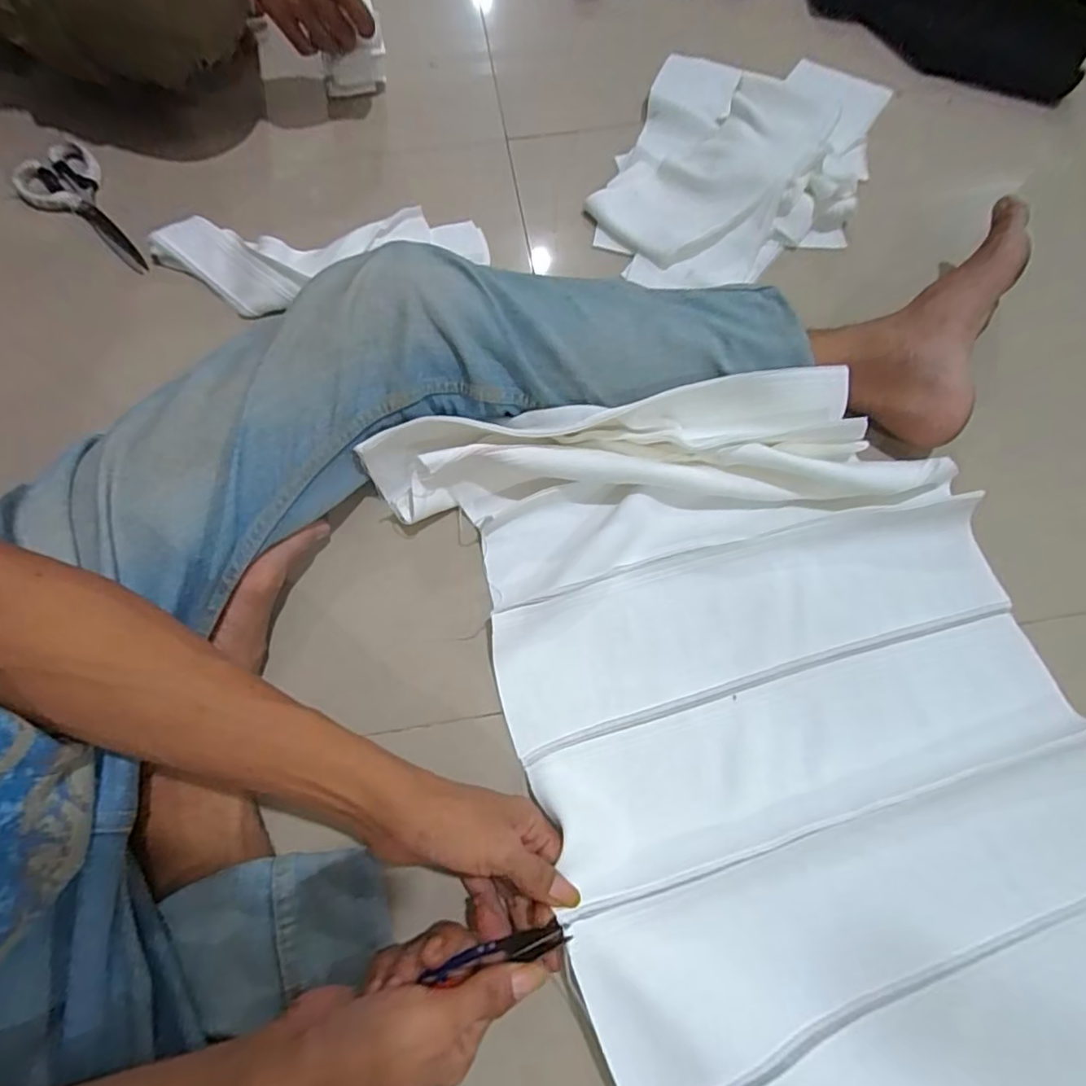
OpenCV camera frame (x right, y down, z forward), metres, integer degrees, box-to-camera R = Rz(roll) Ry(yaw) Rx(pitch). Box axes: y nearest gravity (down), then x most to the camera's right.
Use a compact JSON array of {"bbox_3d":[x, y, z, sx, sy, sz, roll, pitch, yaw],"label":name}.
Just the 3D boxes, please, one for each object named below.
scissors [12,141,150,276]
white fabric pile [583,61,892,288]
[{"bbox_3d":[-0.468,-0.338,0.593,0.080,0.020,0.203,-39,74,-13],"label":"scissors"},{"bbox_3d":[0.212,-0.415,0.617,0.253,0.057,0.411,20,70,10],"label":"white fabric pile"}]

